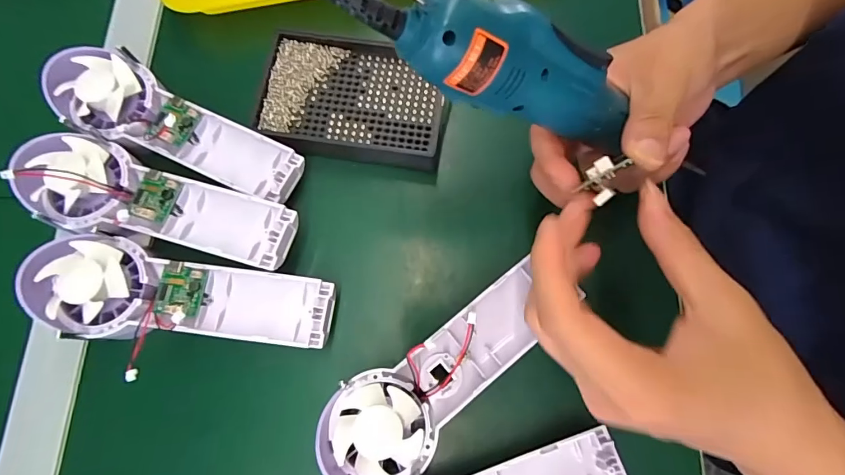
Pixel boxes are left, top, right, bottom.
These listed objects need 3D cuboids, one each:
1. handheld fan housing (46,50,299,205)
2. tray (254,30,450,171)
[{"bbox_3d":[-0.166,-0.074,0.291,0.168,0.034,0.056,26,77,8],"label":"handheld fan housing"},{"bbox_3d":[-0.050,-0.103,0.322,0.136,0.020,0.100,7,75,3],"label":"tray"}]

